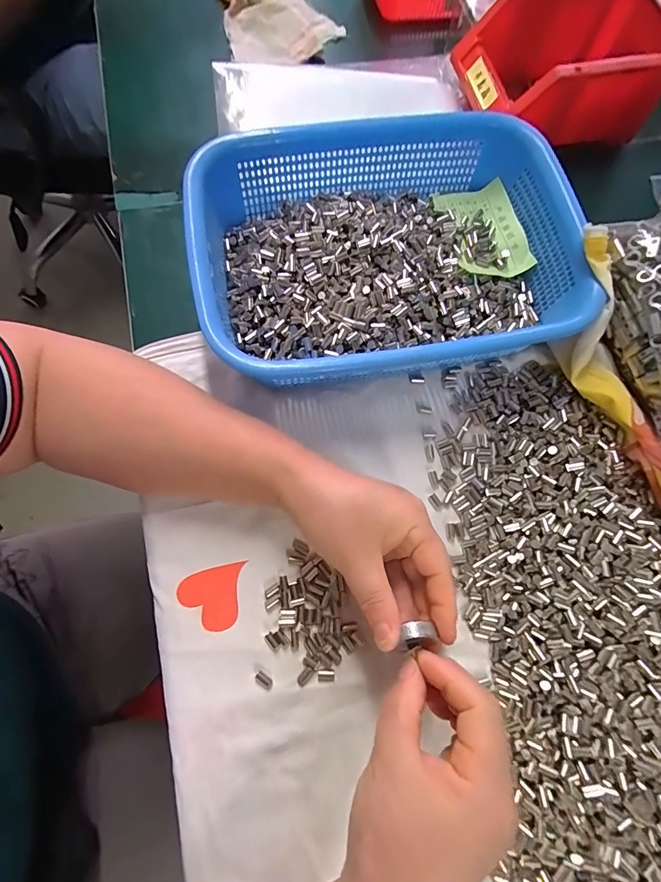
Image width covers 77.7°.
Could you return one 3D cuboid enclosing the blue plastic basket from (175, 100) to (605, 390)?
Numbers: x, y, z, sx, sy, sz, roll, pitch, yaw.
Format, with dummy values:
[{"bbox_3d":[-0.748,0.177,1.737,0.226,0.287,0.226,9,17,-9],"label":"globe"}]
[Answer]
[{"bbox_3d":[0.042,-0.142,0.324,0.271,0.073,0.206,-6,73,-4],"label":"blue plastic basket"}]

